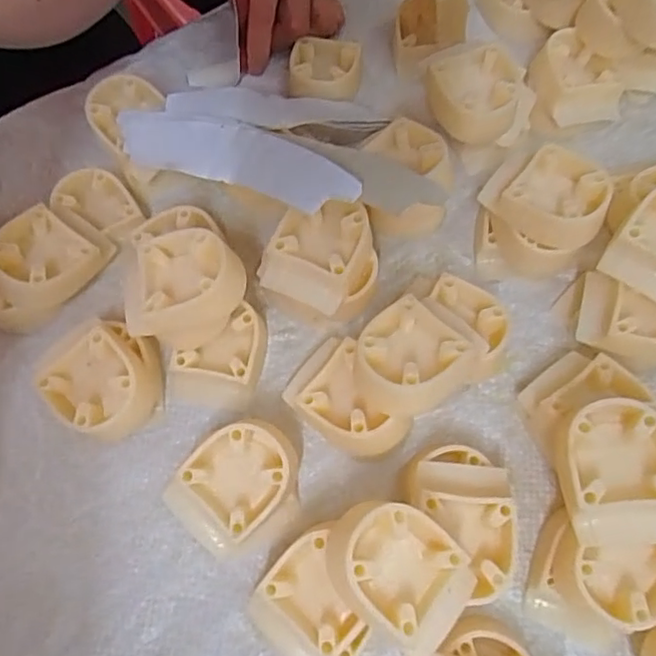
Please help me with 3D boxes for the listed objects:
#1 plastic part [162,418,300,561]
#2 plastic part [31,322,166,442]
[{"bbox_3d":[-0.043,0.078,0.299,0.050,0.044,0.062,39,74,15],"label":"plastic part"},{"bbox_3d":[-0.116,0.028,0.322,0.054,0.038,0.058,-1,68,1],"label":"plastic part"}]

